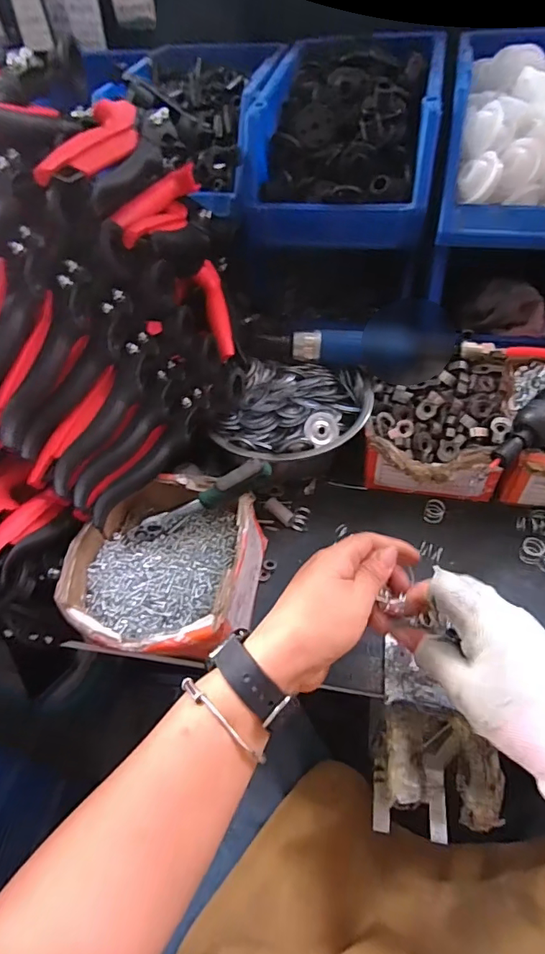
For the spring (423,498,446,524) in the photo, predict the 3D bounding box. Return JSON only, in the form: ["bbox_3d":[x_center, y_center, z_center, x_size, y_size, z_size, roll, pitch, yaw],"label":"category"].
[{"bbox_3d":[0.164,0.035,0.490,0.019,0.020,0.016,21,55,21],"label":"spring"}]

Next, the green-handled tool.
[{"bbox_3d":[-0.066,0.022,0.445,0.143,0.026,0.022,-28,46,22],"label":"green-handled tool"}]

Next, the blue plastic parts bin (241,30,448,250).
[{"bbox_3d":[0.096,-0.423,0.596,0.198,0.126,0.321,8,52,11],"label":"blue plastic parts bin"}]

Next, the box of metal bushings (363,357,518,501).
[{"bbox_3d":[0.172,-0.052,0.515,0.135,0.087,0.161,11,52,13],"label":"box of metal bushings"}]

